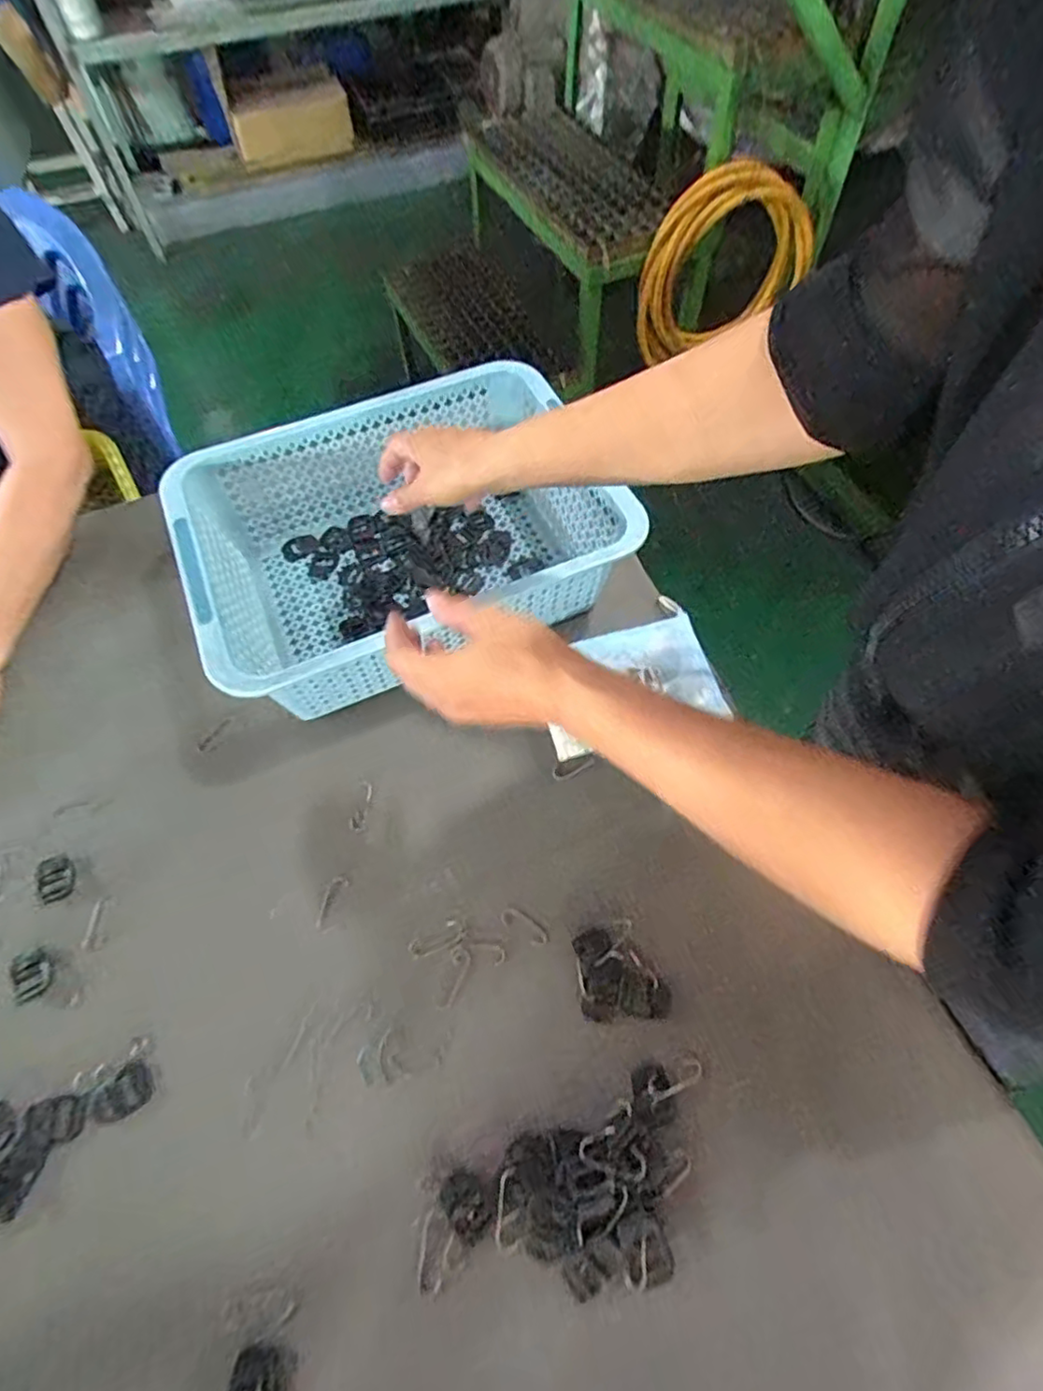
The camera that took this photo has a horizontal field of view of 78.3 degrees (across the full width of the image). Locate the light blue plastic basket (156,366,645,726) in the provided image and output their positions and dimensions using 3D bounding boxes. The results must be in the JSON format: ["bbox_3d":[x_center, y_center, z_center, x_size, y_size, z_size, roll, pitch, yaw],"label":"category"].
[{"bbox_3d":[-0.113,-0.150,0.635,0.383,0.125,0.287,-23,63,-10],"label":"light blue plastic basket"}]

